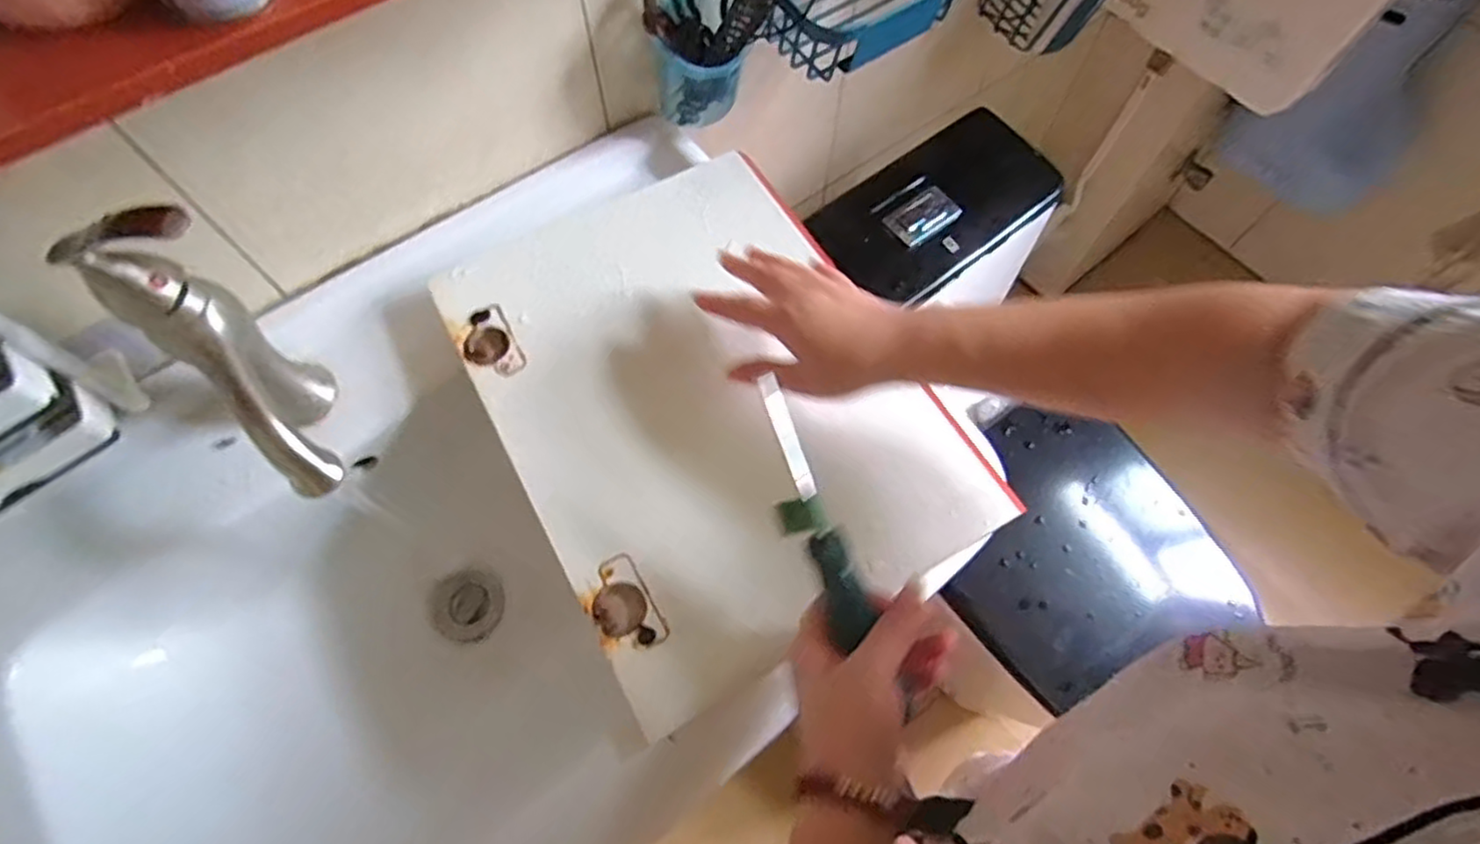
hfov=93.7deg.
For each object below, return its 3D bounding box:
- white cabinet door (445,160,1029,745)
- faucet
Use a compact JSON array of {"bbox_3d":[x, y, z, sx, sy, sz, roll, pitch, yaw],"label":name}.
[{"bbox_3d":[-0.025,-0.025,0.504,0.278,0.015,0.374,-28,69,-13],"label":"white cabinet door"},{"bbox_3d":[-0.295,-0.017,0.439,0.147,0.182,0.052,41,71,16],"label":"faucet"}]

